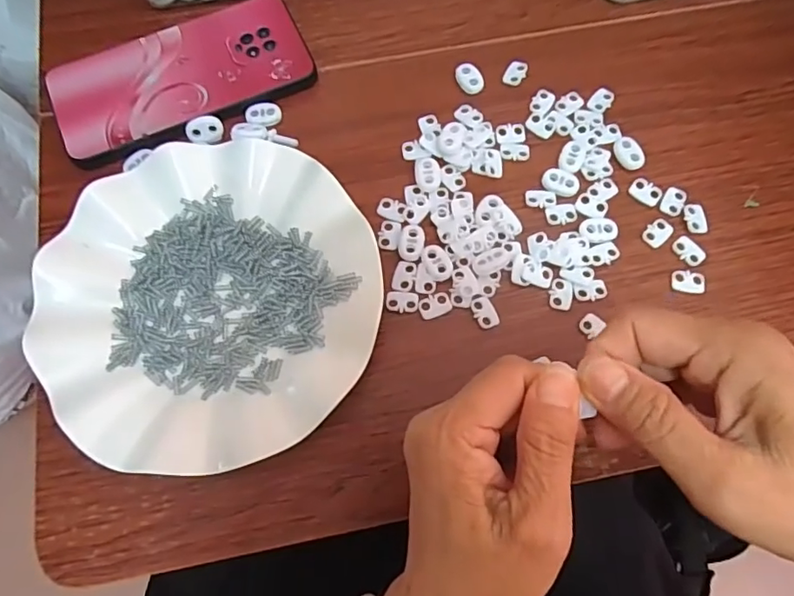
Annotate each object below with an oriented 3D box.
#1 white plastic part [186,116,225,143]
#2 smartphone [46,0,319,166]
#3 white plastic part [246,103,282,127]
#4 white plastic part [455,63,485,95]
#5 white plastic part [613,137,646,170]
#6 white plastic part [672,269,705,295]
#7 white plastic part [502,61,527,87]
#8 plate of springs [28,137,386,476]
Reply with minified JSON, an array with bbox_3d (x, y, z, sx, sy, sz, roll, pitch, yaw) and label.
[{"bbox_3d":[-0.122,-0.107,0.346,0.022,0.007,0.015,-12,71,-5],"label":"white plastic part"},{"bbox_3d":[-0.140,-0.146,0.352,0.160,0.006,0.083,-27,73,-10],"label":"smartphone"},{"bbox_3d":[-0.087,-0.119,0.353,0.022,0.004,0.018,-3,70,-2],"label":"white plastic part"},{"bbox_3d":[0.048,-0.146,0.362,0.014,0.005,0.025,-27,73,-10],"label":"white plastic part"},{"bbox_3d":[0.147,-0.091,0.344,0.016,0.005,0.022,-17,71,-7],"label":"white plastic part"},{"bbox_3d":[0.171,-0.010,0.318,0.019,0.004,0.014,5,70,1],"label":"white plastic part"},{"bbox_3d":[0.080,-0.151,0.362,0.013,0.004,0.020,28,72,9],"label":"white plastic part"},{"bbox_3d":[-0.102,-0.002,0.302,0.177,0.020,0.182,0,70,-1],"label":"plate of springs"}]

